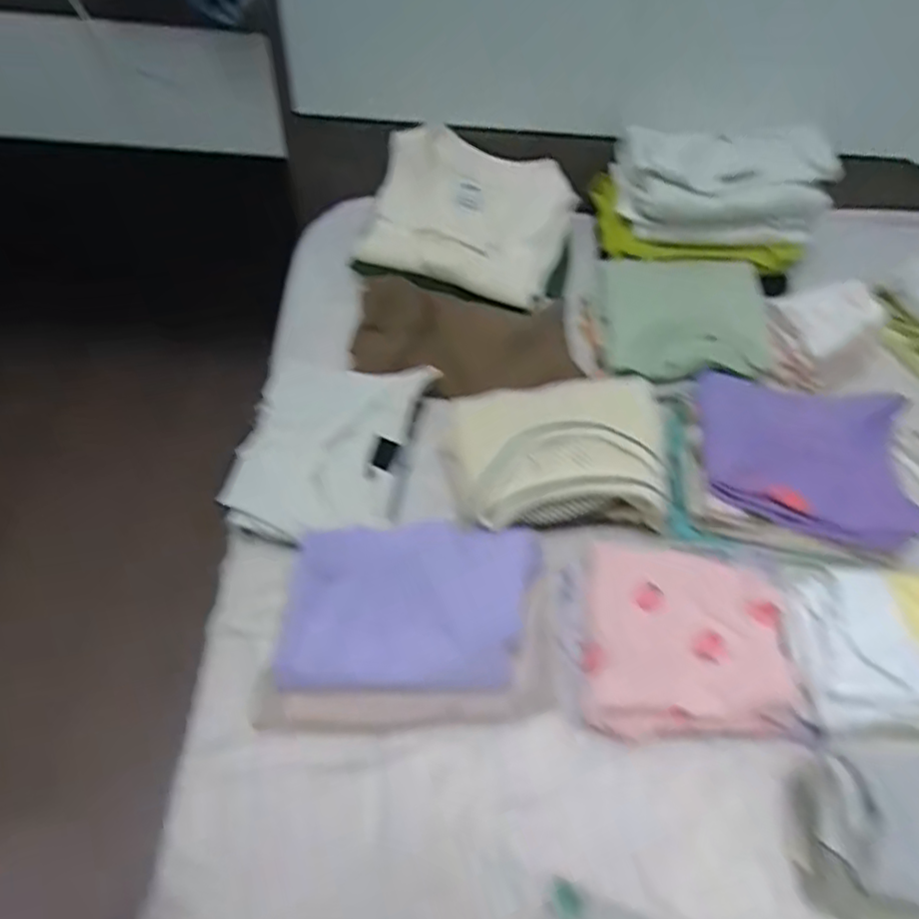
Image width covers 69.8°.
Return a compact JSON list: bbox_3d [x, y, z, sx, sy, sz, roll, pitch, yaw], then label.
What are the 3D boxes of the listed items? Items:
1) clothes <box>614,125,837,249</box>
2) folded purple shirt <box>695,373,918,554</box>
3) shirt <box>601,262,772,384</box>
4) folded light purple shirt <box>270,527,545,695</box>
[{"bbox_3d":[0.314,-0.323,0.789,0.238,0.106,0.115,-3,59,2],"label":"clothes"},{"bbox_3d":[0.339,-0.009,0.647,0.193,0.026,0.168,10,57,5],"label":"folded purple shirt"},{"bbox_3d":[0.258,-0.164,0.770,0.198,0.054,0.184,-3,57,-4],"label":"shirt"},{"bbox_3d":[-0.045,0.129,0.580,0.235,0.055,0.137,-2,69,4],"label":"folded light purple shirt"}]

